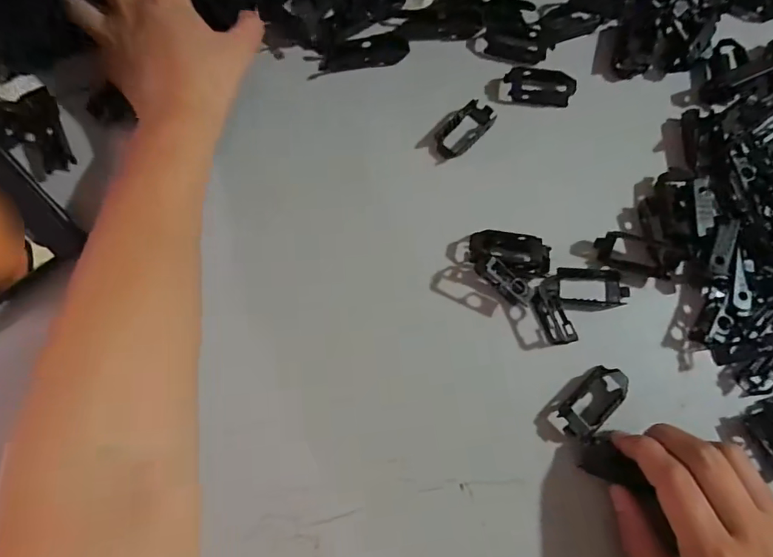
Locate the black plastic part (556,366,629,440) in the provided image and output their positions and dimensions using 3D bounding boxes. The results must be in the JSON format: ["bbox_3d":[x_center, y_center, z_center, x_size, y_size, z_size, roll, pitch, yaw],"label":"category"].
[{"bbox_3d":[0.125,0.076,0.286,0.049,0.011,0.023,-43,80,-10],"label":"black plastic part"}]

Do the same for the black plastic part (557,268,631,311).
[{"bbox_3d":[0.135,0.007,0.310,0.044,0.008,0.028,0,76,0],"label":"black plastic part"}]

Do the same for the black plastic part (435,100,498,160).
[{"bbox_3d":[0.057,-0.107,0.338,0.024,0.010,0.051,43,80,10],"label":"black plastic part"}]

